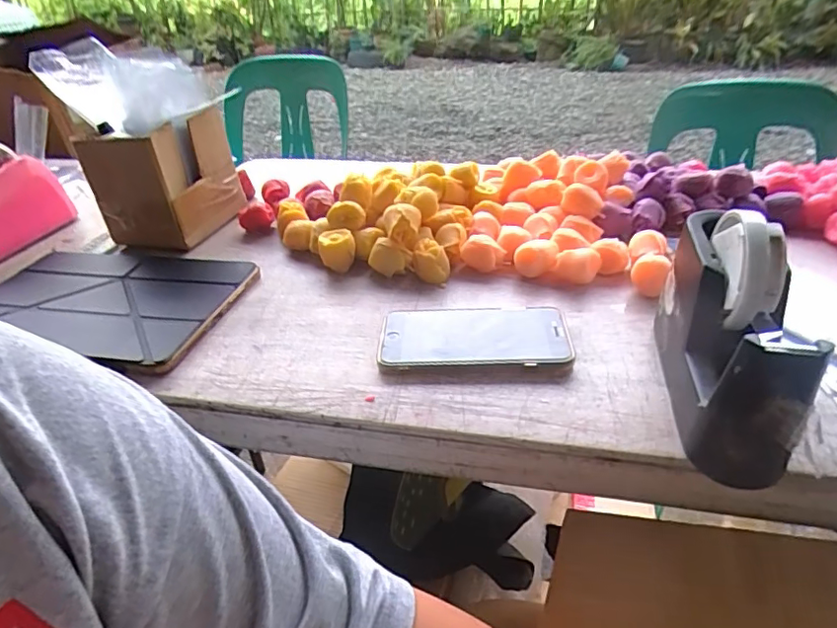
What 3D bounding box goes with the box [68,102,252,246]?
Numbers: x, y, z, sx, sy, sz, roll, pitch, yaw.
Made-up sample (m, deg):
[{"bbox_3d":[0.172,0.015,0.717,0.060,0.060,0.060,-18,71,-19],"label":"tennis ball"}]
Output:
[{"bbox_3d":[-0.295,-0.163,0.667,0.124,0.134,0.137,6,36,13],"label":"box"}]

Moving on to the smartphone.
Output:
[{"bbox_3d":[0.047,0.017,0.468,0.155,0.006,0.080,-1,37,3],"label":"smartphone"}]

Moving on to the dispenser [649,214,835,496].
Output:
[{"bbox_3d":[0.210,0.007,0.375,0.059,0.123,0.179,6,35,13],"label":"dispenser"}]

